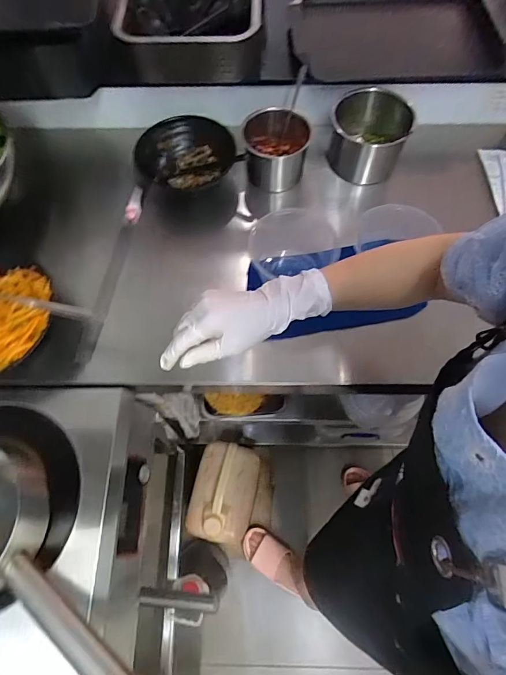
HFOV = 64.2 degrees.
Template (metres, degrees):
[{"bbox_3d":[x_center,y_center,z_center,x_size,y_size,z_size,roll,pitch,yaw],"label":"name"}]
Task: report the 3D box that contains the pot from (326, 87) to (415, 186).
[{"bbox_3d":[0.229,-0.400,0.806,0.149,0.119,0.122,13,67,7],"label":"pot"}]

